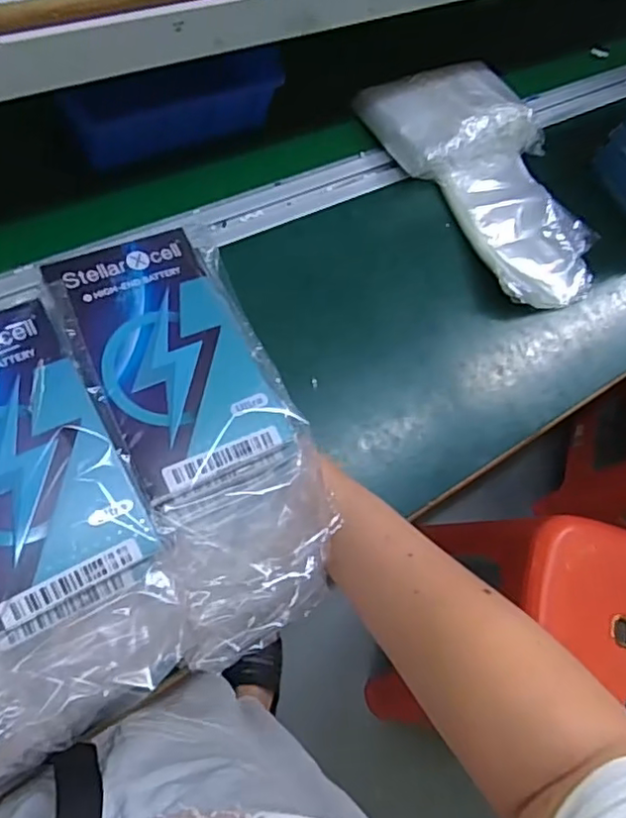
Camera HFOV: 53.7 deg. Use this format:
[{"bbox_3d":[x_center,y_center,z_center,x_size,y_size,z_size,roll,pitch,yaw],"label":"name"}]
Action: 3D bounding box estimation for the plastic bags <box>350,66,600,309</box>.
[{"bbox_3d":[0.206,-0.252,0.675,0.197,0.059,0.304,-33,91,-25],"label":"plastic bags"}]

